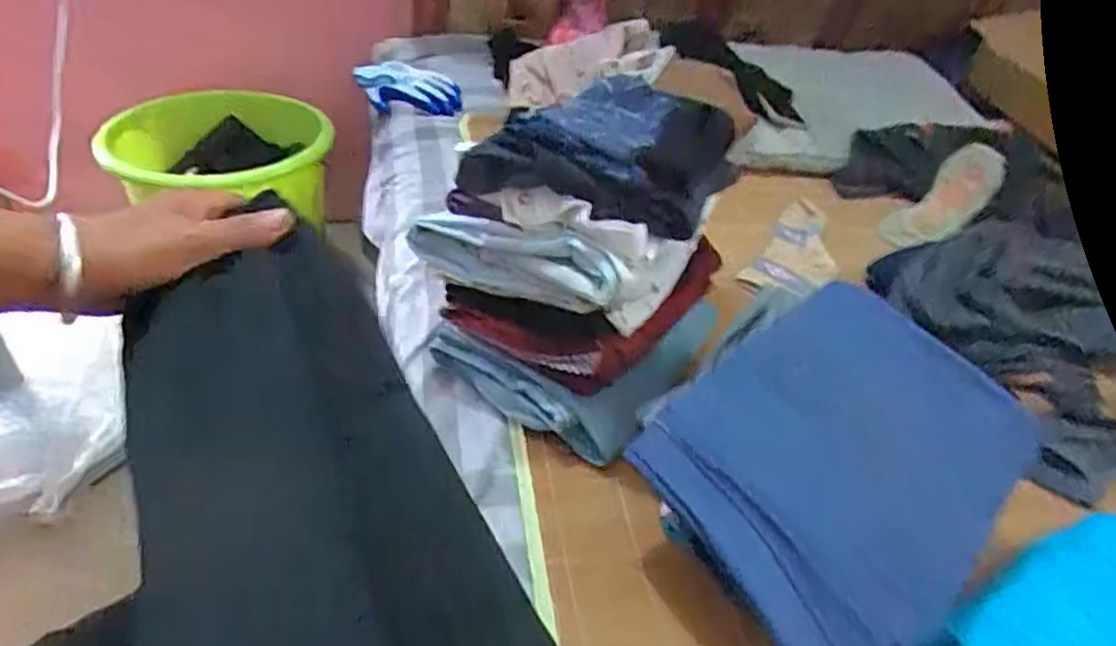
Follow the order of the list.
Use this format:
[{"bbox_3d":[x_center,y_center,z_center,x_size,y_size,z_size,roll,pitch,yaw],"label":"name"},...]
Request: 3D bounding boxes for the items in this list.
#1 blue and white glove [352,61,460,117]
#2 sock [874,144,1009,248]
[{"bbox_3d":[-0.250,-0.381,1.154,0.172,0.077,0.081,5,40,-4],"label":"blue and white glove"},{"bbox_3d":[0.573,-0.178,1.056,0.219,0.052,0.079,-38,52,-6],"label":"sock"}]

